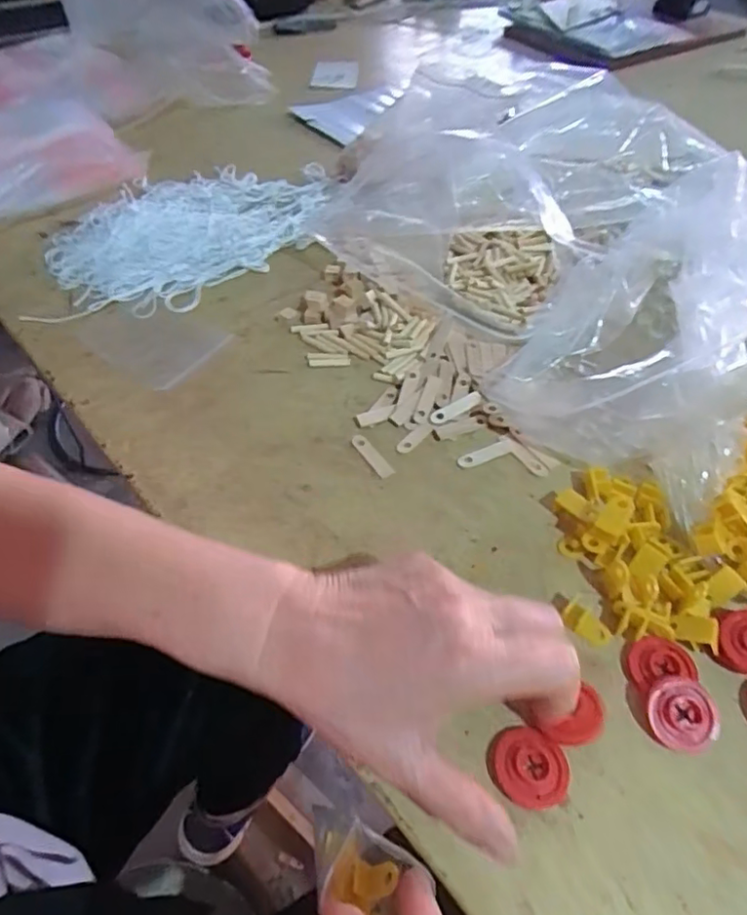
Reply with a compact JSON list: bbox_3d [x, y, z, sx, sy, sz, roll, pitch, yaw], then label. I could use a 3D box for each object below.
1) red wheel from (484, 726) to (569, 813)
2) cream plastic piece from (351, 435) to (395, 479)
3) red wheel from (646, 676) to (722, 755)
[{"bbox_3d":[0.069,0.138,0.267,0.035,0.009,0.029,31,57,23],"label":"red wheel"},{"bbox_3d":[-0.001,-0.001,0.384,0.010,0.004,0.036,-29,56,-22],"label":"cream plastic piece"},{"bbox_3d":[0.145,0.121,0.281,0.032,0.006,0.032,-2,71,7],"label":"red wheel"}]

